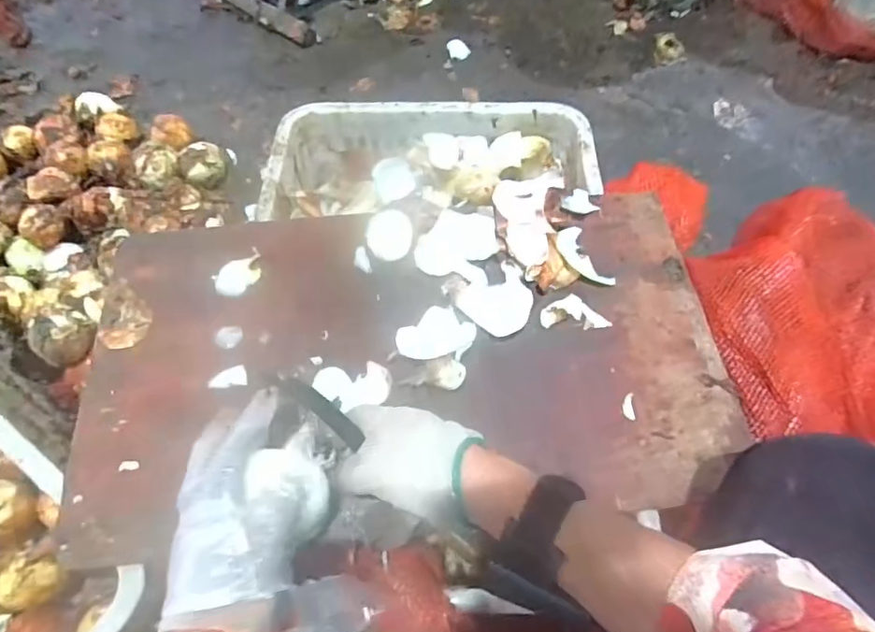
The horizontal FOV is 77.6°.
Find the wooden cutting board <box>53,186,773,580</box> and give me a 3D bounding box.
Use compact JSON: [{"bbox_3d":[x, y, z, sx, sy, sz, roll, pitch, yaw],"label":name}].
[{"bbox_3d":[-0.025,0.030,0.475,0.520,0.030,0.293,-7,62,-3],"label":"wooden cutting board"}]

